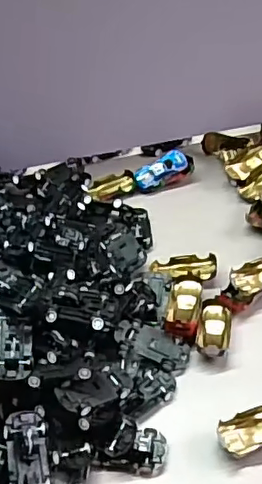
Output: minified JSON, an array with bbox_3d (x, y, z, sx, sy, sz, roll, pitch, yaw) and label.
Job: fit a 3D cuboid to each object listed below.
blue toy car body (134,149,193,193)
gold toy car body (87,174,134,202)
[{"bbox_3d":[0.037,-0.082,0.644,0.067,0.025,0.029,-16,48,-9],"label":"blue toy car body"},{"bbox_3d":[-0.023,-0.061,0.643,0.051,0.011,0.028,-14,48,-7],"label":"gold toy car body"}]

